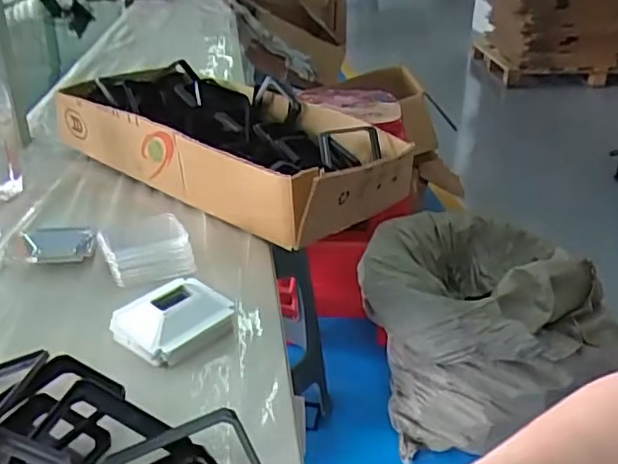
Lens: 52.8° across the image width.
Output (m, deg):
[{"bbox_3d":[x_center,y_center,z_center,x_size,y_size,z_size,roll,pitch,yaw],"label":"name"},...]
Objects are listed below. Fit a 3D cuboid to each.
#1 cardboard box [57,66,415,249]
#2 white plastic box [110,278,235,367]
[{"bbox_3d":[-0.088,-0.110,0.732,0.392,0.091,0.221,21,33,34],"label":"cardboard box"},{"bbox_3d":[-0.101,0.065,0.472,0.059,0.031,0.077,23,35,36],"label":"white plastic box"}]

